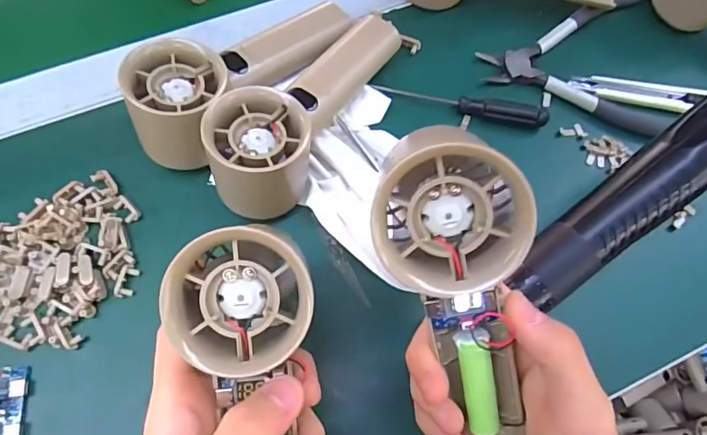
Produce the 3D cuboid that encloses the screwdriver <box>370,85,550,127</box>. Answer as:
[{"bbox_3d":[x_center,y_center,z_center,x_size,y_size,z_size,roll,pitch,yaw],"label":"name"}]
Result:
[{"bbox_3d":[0.073,-0.075,0.328,0.116,0.012,0.013,10,68,1],"label":"screwdriver"}]

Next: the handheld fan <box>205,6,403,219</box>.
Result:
[{"bbox_3d":[-0.030,-0.074,0.300,0.056,0.060,0.163,28,69,8],"label":"handheld fan"}]

